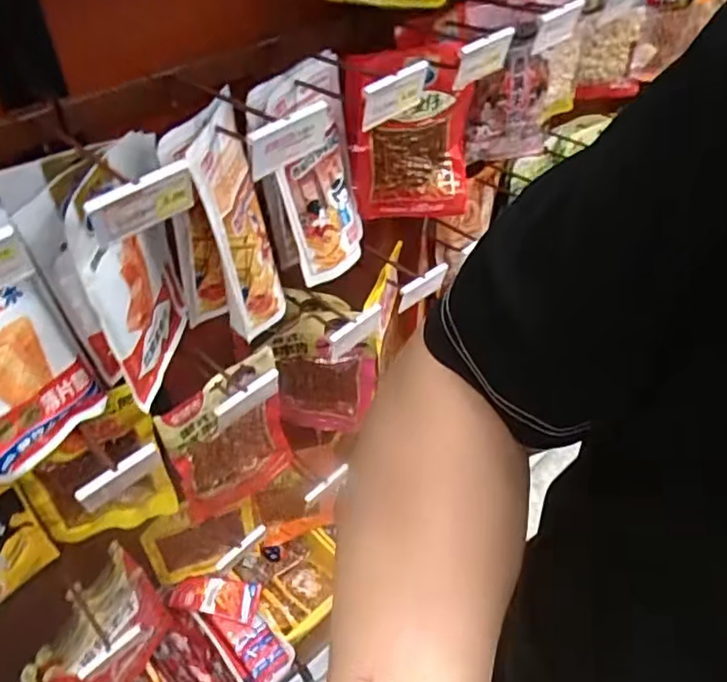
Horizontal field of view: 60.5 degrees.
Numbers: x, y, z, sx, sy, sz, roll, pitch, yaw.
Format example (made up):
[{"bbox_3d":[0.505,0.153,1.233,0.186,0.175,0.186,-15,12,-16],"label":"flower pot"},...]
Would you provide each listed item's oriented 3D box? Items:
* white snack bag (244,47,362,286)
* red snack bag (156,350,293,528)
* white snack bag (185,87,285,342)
[{"bbox_3d":[-0.049,-0.202,0.757,0.044,0.249,0.140,13,50,33],"label":"white snack bag"},{"bbox_3d":[-0.178,0.148,0.847,0.173,0.306,0.052,-20,50,-21],"label":"red snack bag"},{"bbox_3d":[-0.135,-0.129,0.679,0.056,0.227,0.117,-10,47,-12],"label":"white snack bag"}]

